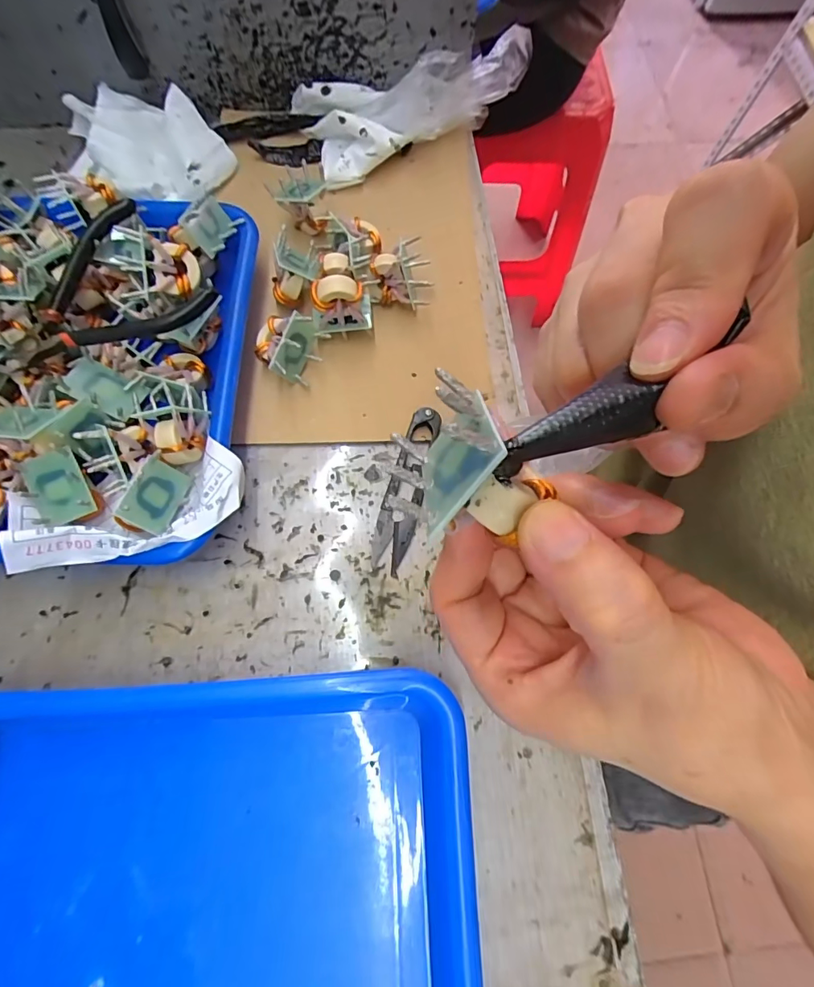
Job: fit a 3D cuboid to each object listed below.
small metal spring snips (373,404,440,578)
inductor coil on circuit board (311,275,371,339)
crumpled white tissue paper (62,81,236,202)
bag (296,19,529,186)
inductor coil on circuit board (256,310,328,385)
[{"bbox_3d":[-0.001,-0.004,0.284,0.023,0.015,0.102,13,70,2],"label":"small metal spring snips"},{"bbox_3d":[-0.042,-0.121,0.305,0.040,0.041,0.024,-17,72,-8],"label":"inductor coil on circuit board"},{"bbox_3d":[-0.197,-0.260,0.348,0.094,0.035,0.125,-42,77,-15],"label":"crumpled white tissue paper"},{"bbox_3d":[0.002,-0.320,0.368,0.173,0.066,0.077,-27,74,-12],"label":"bag"},{"bbox_3d":[-0.078,-0.096,0.298,0.039,0.035,0.041,22,71,5],"label":"inductor coil on circuit board"}]

